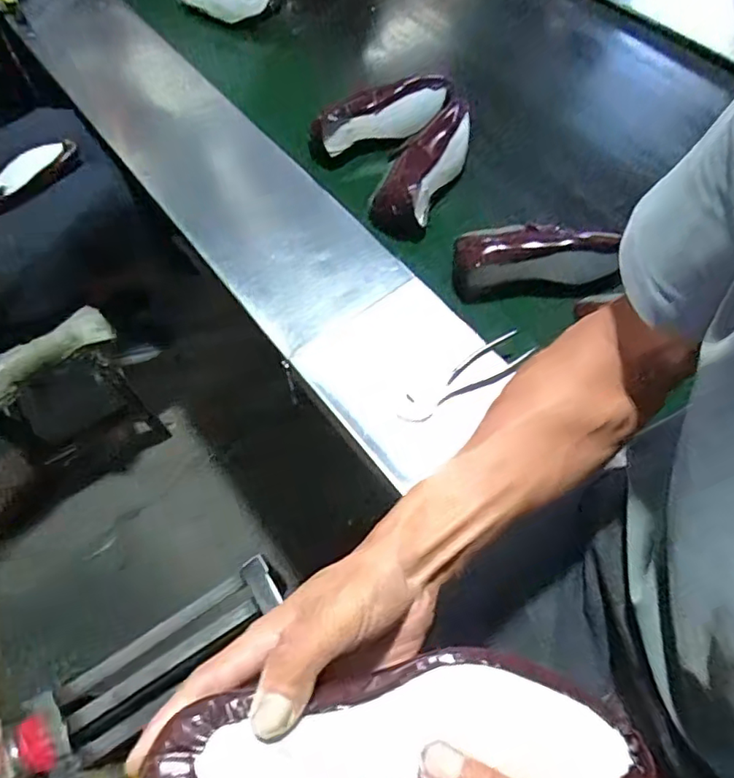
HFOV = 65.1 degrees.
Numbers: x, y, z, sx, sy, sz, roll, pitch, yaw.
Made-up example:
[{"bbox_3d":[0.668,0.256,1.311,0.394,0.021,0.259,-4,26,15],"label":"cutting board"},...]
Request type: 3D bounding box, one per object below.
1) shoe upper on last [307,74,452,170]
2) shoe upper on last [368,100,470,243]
[{"bbox_3d":[0.021,-0.472,1.000,0.274,0.077,0.077,-32,64,-15],"label":"shoe upper on last"},{"bbox_3d":[0.099,-0.355,0.929,0.078,0.066,0.258,30,79,18],"label":"shoe upper on last"}]

